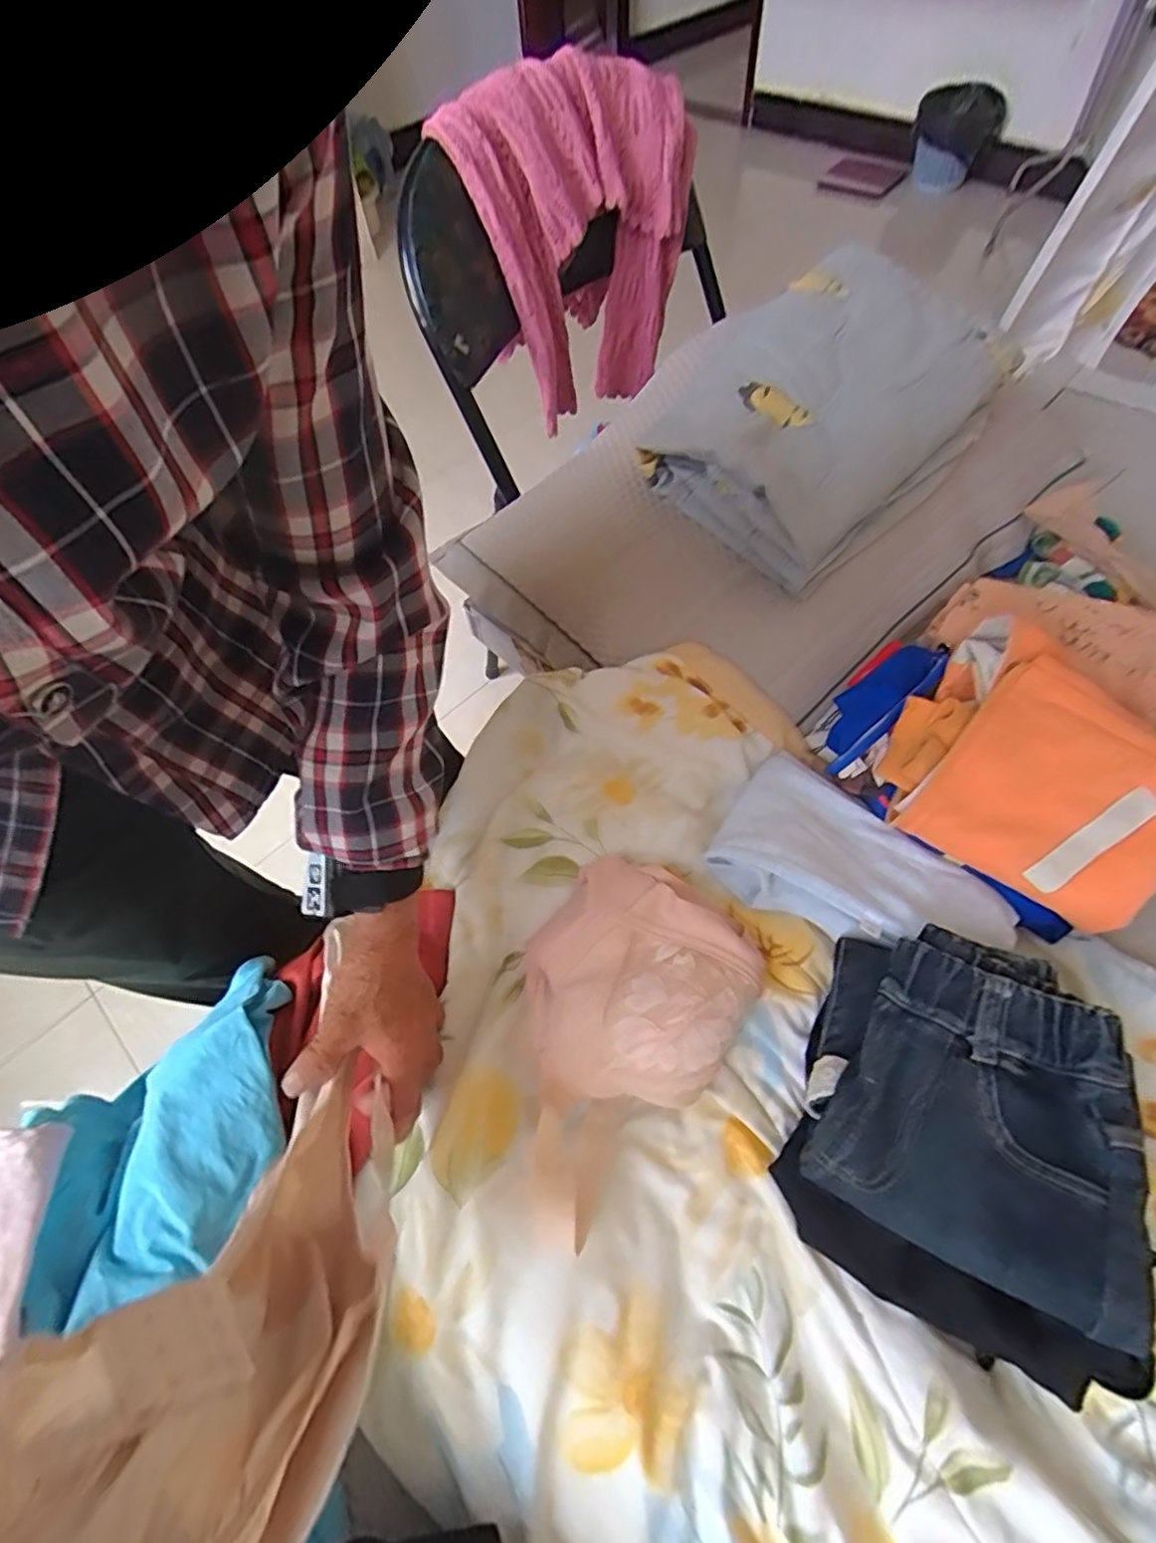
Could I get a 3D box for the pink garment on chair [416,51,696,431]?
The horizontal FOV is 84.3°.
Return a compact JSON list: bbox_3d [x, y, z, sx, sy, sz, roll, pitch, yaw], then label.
[{"bbox_3d":[0.009,-0.650,0.800,0.168,0.310,0.313,26,65,18],"label":"pink garment on chair"}]

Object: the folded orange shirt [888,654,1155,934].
[{"bbox_3d":[0.362,0.016,0.477,0.176,0.031,0.166,37,95,17],"label":"folded orange shirt"}]

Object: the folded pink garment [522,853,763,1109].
[{"bbox_3d":[0.036,0.151,0.451,0.149,0.068,0.163,-2,59,3],"label":"folded pink garment"}]

